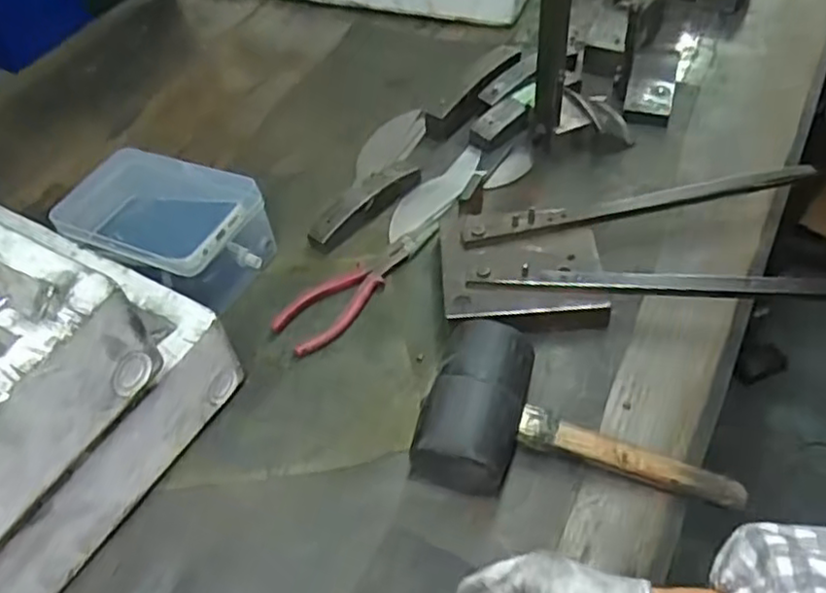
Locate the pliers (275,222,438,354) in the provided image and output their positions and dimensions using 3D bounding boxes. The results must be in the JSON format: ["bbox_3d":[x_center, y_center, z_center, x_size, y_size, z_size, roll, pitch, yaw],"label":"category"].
[{"bbox_3d":[-0.052,-0.016,0.639,0.052,0.012,0.181,28,58,26],"label":"pliers"}]

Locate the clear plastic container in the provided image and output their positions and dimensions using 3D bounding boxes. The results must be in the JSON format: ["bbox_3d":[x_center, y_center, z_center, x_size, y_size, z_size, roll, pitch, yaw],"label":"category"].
[{"bbox_3d":[-0.234,-0.063,0.648,0.184,0.076,0.114,19,54,20],"label":"clear plastic container"}]

